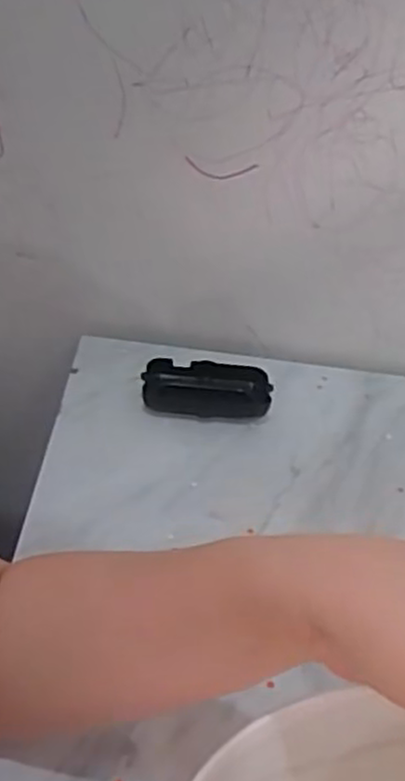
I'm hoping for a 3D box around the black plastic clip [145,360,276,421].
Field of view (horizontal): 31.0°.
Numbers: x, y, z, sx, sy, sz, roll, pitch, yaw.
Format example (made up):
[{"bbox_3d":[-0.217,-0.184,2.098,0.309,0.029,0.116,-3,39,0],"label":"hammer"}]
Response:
[{"bbox_3d":[0.003,0.000,0.652,0.108,0.025,0.049,3,42,-5],"label":"black plastic clip"}]

